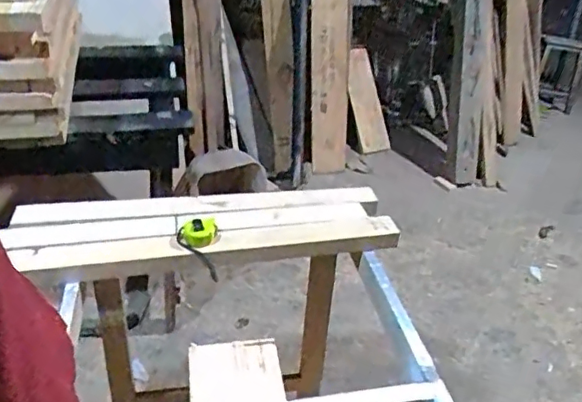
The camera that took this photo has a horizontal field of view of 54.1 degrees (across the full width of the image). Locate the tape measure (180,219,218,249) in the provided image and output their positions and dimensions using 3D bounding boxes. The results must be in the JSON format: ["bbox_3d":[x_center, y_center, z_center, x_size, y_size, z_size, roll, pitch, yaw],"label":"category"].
[{"bbox_3d":[-0.173,0.060,1.076,0.065,0.033,0.054,-7,33,-16],"label":"tape measure"}]

